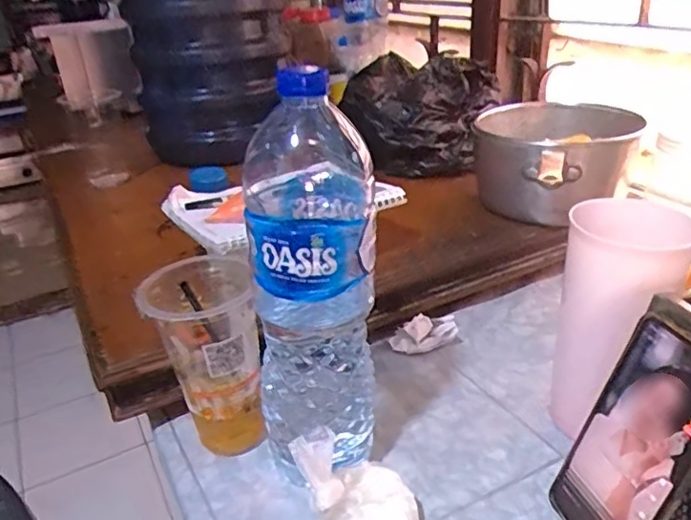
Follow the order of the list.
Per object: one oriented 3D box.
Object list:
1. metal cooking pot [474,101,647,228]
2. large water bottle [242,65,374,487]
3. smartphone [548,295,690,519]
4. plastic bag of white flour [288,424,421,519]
[{"bbox_3d":[0.251,-0.119,0.705,0.181,0.093,0.198,3,29,14],"label":"metal cooking pot"},{"bbox_3d":[-0.023,0.033,0.428,0.084,0.299,0.090,-6,28,-4],"label":"large water bottle"},{"bbox_3d":[0.193,0.116,0.381,0.017,0.170,0.077,12,22,-19],"label":"smartphone"},{"bbox_3d":[0.010,0.168,0.401,0.085,0.079,0.078,-5,27,-4],"label":"plastic bag of white flour"}]

